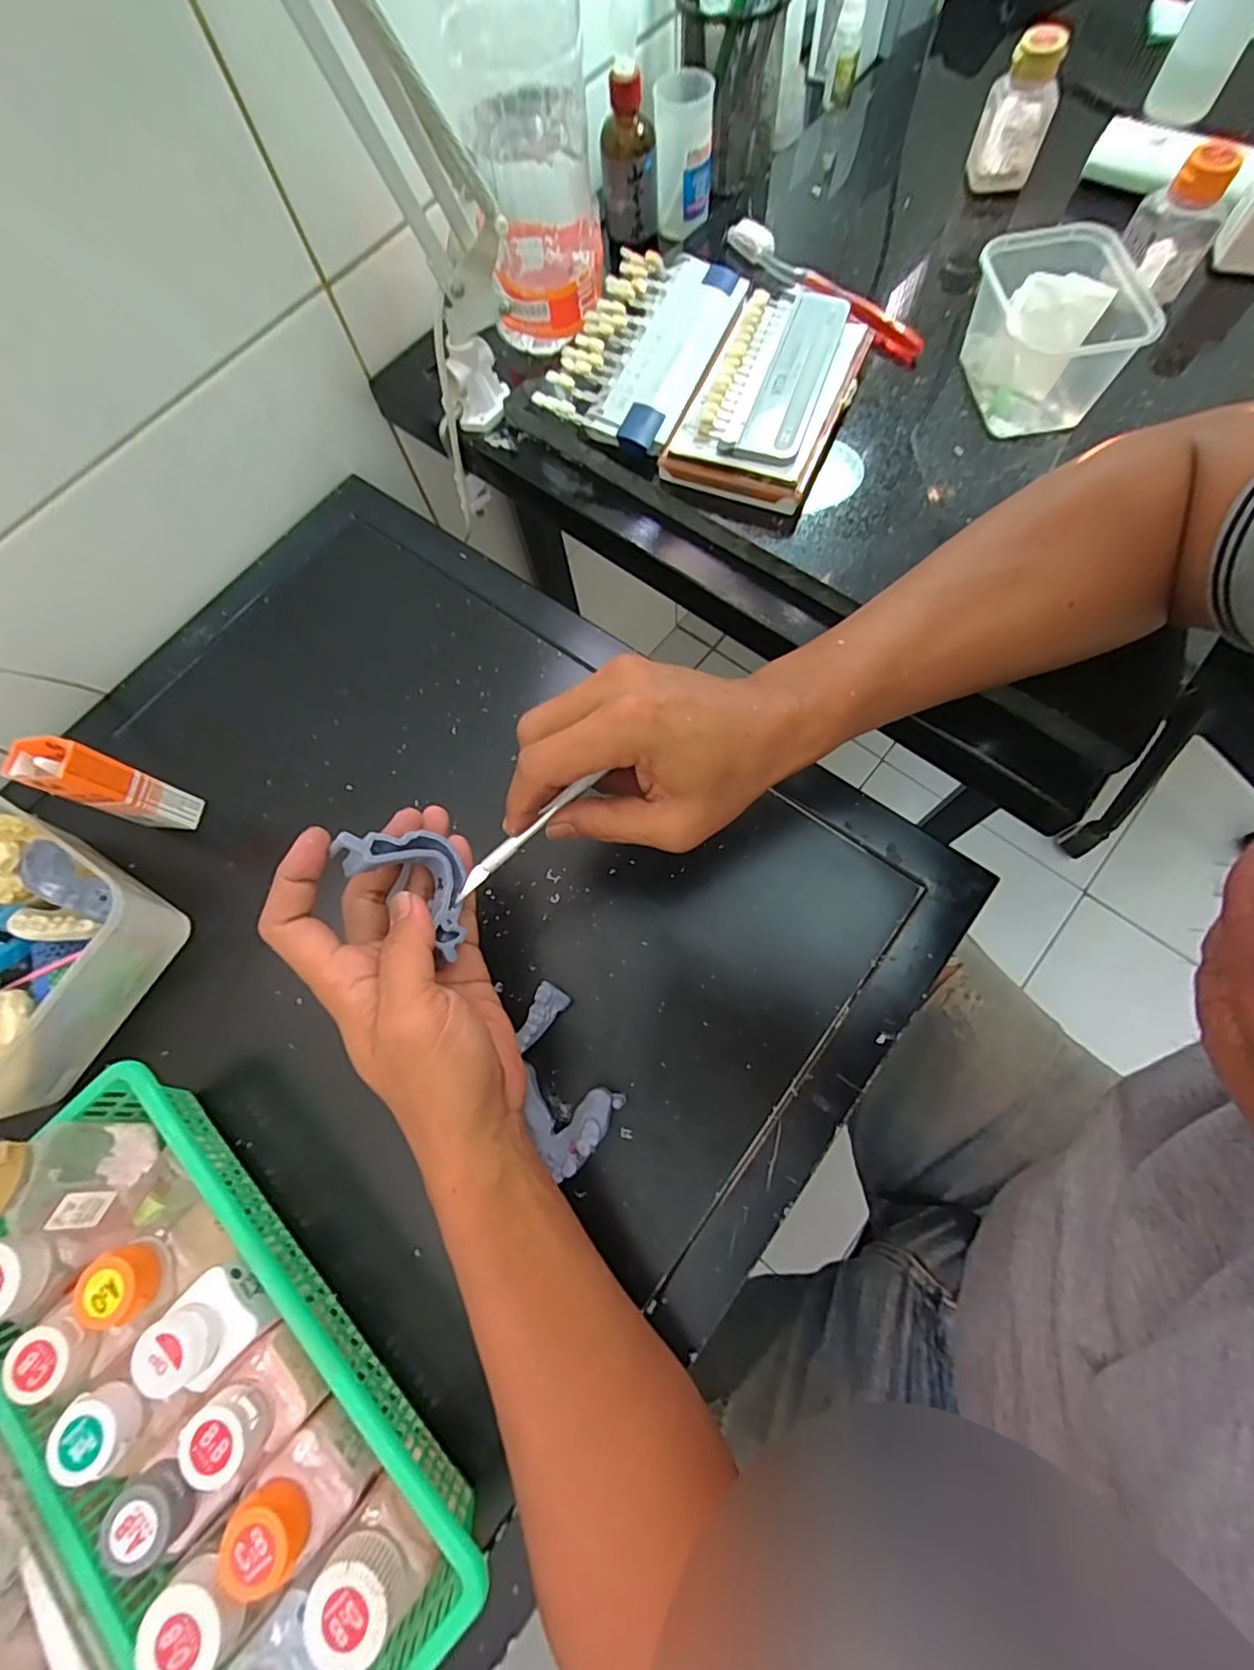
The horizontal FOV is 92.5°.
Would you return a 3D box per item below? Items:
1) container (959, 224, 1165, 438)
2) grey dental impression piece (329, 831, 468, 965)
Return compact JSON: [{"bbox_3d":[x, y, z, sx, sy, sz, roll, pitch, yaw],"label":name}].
[{"bbox_3d":[0.264,-0.312,0.379,0.084,0.063,0.100,-3,71,3],"label":"container"},{"bbox_3d":[-0.109,0.027,0.309,0.075,0.021,0.052,58,38,-6],"label":"grey dental impression piece"}]

